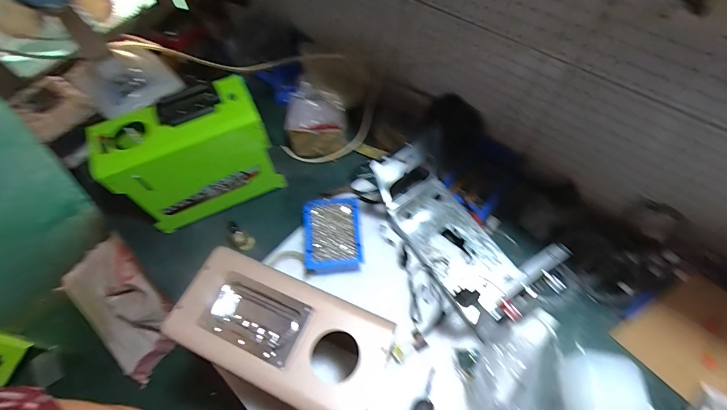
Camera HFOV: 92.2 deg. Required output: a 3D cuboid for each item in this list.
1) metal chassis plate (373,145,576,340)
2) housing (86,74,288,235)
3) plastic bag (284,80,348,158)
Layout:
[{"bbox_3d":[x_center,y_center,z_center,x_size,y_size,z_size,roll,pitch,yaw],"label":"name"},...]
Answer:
[{"bbox_3d":[0.167,0.037,0.659,0.189,0.246,0.390,-32,63,-15],"label":"metal chassis plate"},{"bbox_3d":[-0.352,-0.100,0.749,0.305,0.248,0.143,-31,63,-15],"label":"housing"},{"bbox_3d":[-0.114,-0.203,0.861,0.149,0.152,0.106,-11,60,-4],"label":"plastic bag"}]

